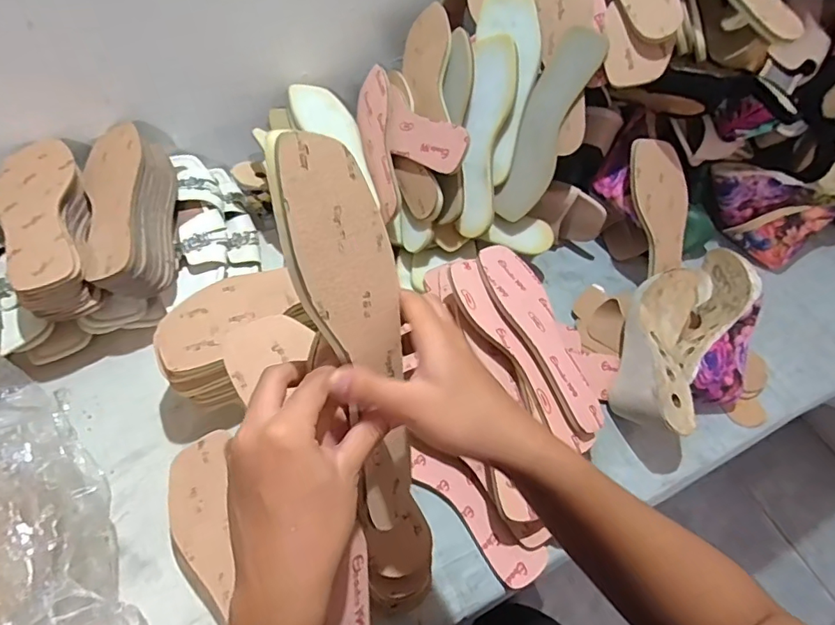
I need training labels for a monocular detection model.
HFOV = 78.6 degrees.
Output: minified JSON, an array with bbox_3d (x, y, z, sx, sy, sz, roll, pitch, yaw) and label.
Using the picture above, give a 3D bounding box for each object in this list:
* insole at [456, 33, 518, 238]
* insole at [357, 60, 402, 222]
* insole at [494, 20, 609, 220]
[{"bbox_3d":[0.089,-0.222,0.647,0.056,0.013,0.244,6,96,14],"label":"insole"},{"bbox_3d":[-0.054,-0.228,0.698,0.018,0.071,0.230,8,69,-39],"label":"insole"},{"bbox_3d":[0.161,-0.233,0.645,0.064,0.233,0.019,24,14,10],"label":"insole"}]

